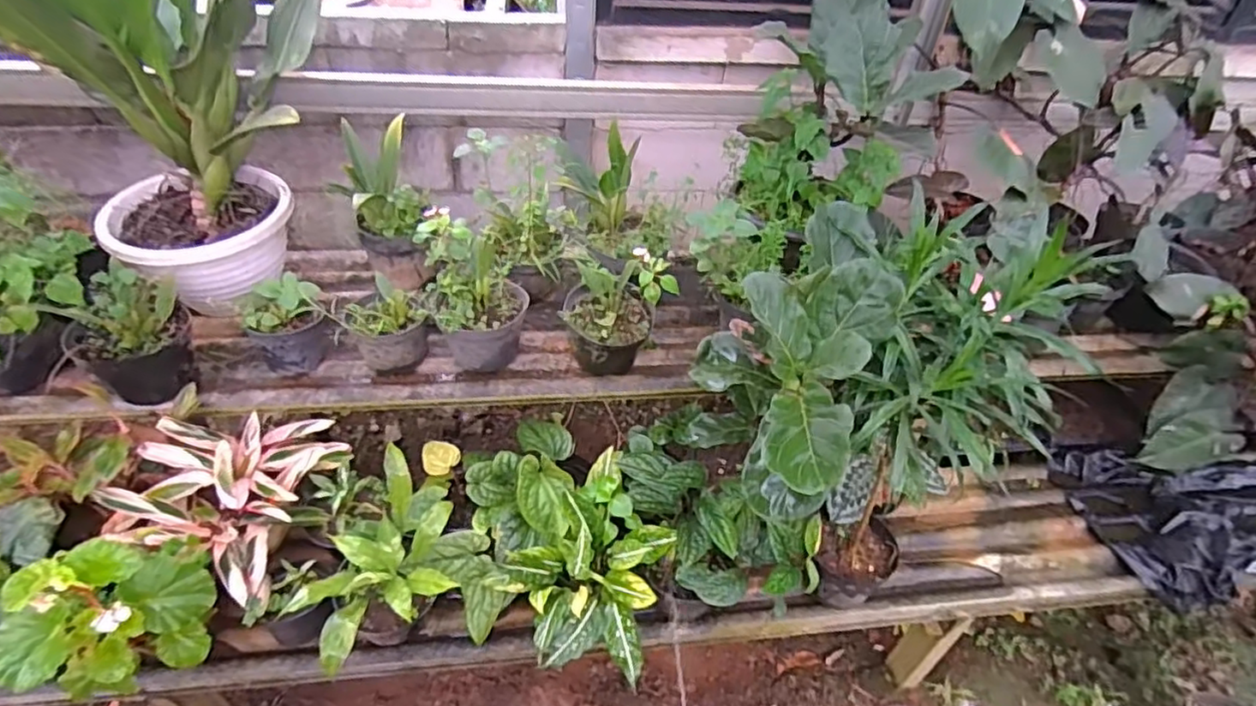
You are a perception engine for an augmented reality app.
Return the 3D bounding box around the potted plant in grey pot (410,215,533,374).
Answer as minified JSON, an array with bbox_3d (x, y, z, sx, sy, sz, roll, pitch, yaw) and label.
[{"bbox_3d":[-0.284,-0.106,1.219,0.180,0.268,0.155,-14,45,-20],"label":"potted plant in grey pot"}]

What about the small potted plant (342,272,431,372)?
[{"bbox_3d":[-0.458,-0.041,1.238,0.149,0.144,0.155,-11,44,-17],"label":"small potted plant"}]

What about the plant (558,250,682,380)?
[{"bbox_3d":[-0.019,-0.081,1.248,0.209,0.226,0.183,7,41,3],"label":"plant"}]

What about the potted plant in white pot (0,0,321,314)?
[{"bbox_3d":[-0.774,-0.468,1.142,0.402,0.637,0.508,-8,43,-13],"label":"potted plant in white pot"}]

